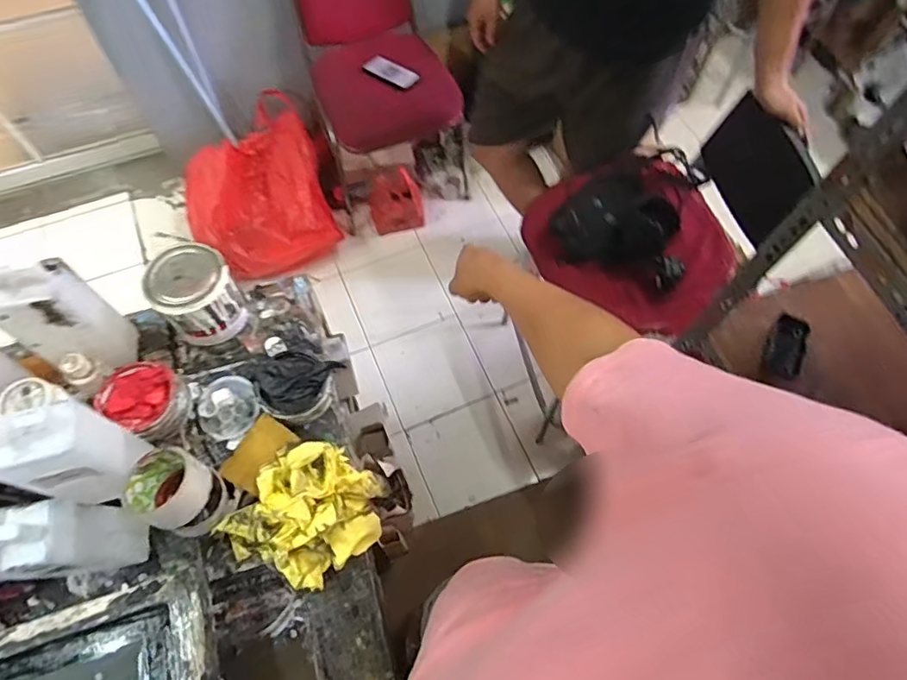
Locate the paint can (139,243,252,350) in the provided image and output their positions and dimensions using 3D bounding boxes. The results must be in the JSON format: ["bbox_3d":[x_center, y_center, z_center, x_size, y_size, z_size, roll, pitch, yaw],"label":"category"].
[{"bbox_3d":[-0.349,-0.060,0.749,0.101,0.113,0.094,0,63,-1],"label":"paint can"}]

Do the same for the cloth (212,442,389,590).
[{"bbox_3d":[-0.182,0.221,0.688,0.162,0.068,0.177,35,68,15],"label":"cloth"}]

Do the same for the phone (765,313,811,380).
[{"bbox_3d":[0.521,0.009,0.850,0.054,0.013,0.102,18,74,6],"label":"phone"}]

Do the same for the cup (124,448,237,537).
[{"bbox_3d":[-0.337,0.189,0.670,0.103,0.072,0.089,32,67,14],"label":"cup"}]

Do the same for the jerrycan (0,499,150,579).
[{"bbox_3d":[-0.416,0.215,0.576,0.100,0.202,0.072,-6,64,-4],"label":"jerrycan"}]

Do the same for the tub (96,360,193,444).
[{"bbox_3d":[-0.411,0.080,0.735,0.107,0.053,0.090,36,68,16],"label":"tub"}]

